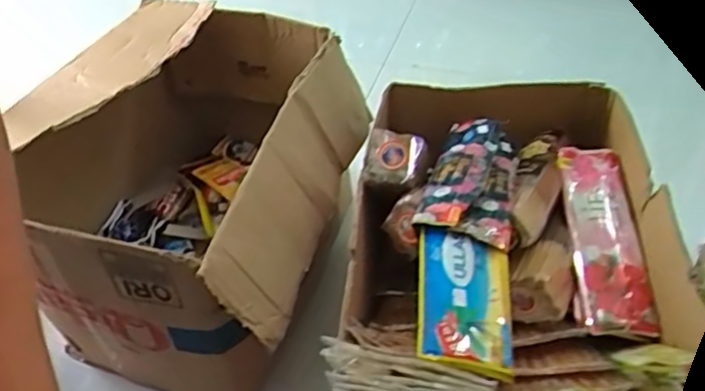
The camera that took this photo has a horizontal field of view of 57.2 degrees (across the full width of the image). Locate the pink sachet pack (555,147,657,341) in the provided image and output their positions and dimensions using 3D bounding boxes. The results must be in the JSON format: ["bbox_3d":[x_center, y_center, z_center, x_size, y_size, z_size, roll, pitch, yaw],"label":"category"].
[{"bbox_3d":[0.300,0.044,0.779,0.077,0.039,0.259,0,46,6],"label":"pink sachet pack"}]

